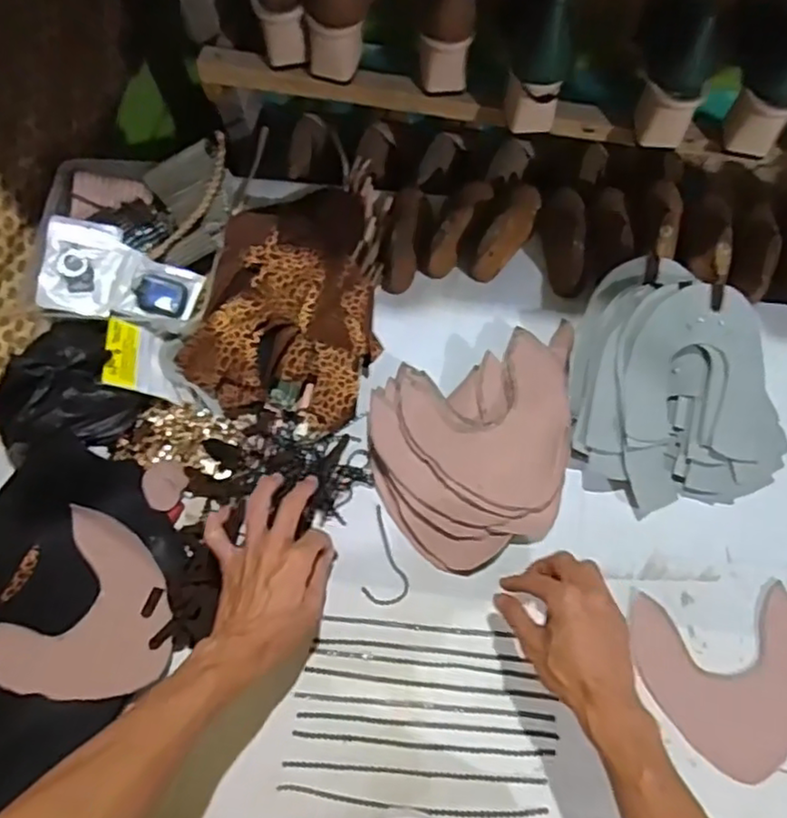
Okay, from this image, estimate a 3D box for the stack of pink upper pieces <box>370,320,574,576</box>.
[{"bbox_3d":[0.098,0.038,0.677,0.230,0.038,0.207,-17,71,-4],"label":"stack of pink upper pieces"}]

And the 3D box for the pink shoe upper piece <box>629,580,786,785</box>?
[{"bbox_3d":[0.315,0.254,0.618,0.158,0.008,0.158,-5,71,2],"label":"pink shoe upper piece"}]

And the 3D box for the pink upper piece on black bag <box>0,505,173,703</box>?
[{"bbox_3d":[-0.281,0.198,0.615,0.158,0.026,0.155,33,75,13],"label":"pink upper piece on black bag"}]

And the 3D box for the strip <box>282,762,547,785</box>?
[{"bbox_3d":[0.019,0.324,0.587,0.231,0.007,0.005,2,70,3],"label":"strip"}]

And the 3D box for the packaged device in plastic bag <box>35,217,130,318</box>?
[{"bbox_3d":[-0.329,-0.150,0.698,0.075,0.016,0.102,10,80,-16],"label":"packaged device in plastic bag"}]

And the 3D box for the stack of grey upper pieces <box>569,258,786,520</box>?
[{"bbox_3d":[0.270,-0.025,0.669,0.201,0.094,0.250,-18,71,-4],"label":"stack of grey upper pieces"}]

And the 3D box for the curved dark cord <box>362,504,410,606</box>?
[{"bbox_3d":[-0.003,0.146,0.658,0.045,0.004,0.095,9,71,5],"label":"curved dark cord"}]

